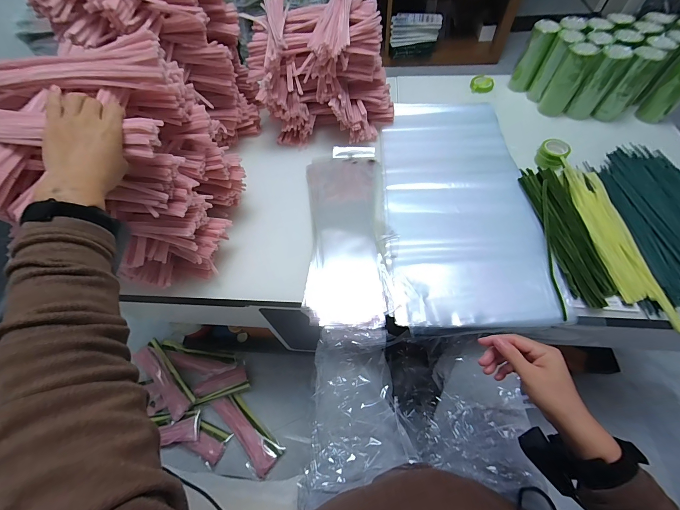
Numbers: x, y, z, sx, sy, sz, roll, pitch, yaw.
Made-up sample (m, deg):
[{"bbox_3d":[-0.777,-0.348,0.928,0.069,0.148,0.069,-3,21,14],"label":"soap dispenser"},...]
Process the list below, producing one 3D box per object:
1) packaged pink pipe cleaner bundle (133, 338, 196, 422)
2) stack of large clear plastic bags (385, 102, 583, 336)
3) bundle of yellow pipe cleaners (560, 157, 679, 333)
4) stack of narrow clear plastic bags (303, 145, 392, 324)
[{"bbox_3d":[-0.596,0.403,0.992,0.332,0.023,0.090,30,75,31],"label":"packaged pink pipe cleaner bundle"},{"bbox_3d":[0.260,-0.150,0.672,0.335,0.055,0.657,1,56,2],"label":"stack of large clear plastic bags"},{"bbox_3d":[0.527,-0.043,0.568,0.085,0.020,0.358,4,58,-2],"label":"bundle of yellow pipe cleaners"},{"bbox_3d":[0.012,-0.078,0.623,0.158,0.019,0.458,-2,60,3],"label":"stack of narrow clear plastic bags"}]

